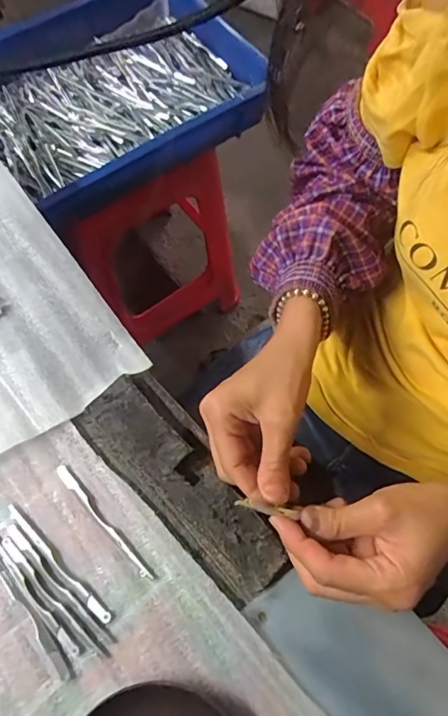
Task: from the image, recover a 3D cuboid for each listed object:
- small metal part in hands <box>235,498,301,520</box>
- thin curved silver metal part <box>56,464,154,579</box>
[{"bbox_3d":[0.027,0.095,0.293,0.047,0.007,0.007,19,67,-25],"label":"small metal part in hands"},{"bbox_3d":[-0.086,0.116,0.328,0.008,0.007,0.102,-42,75,-15],"label":"thin curved silver metal part"}]

